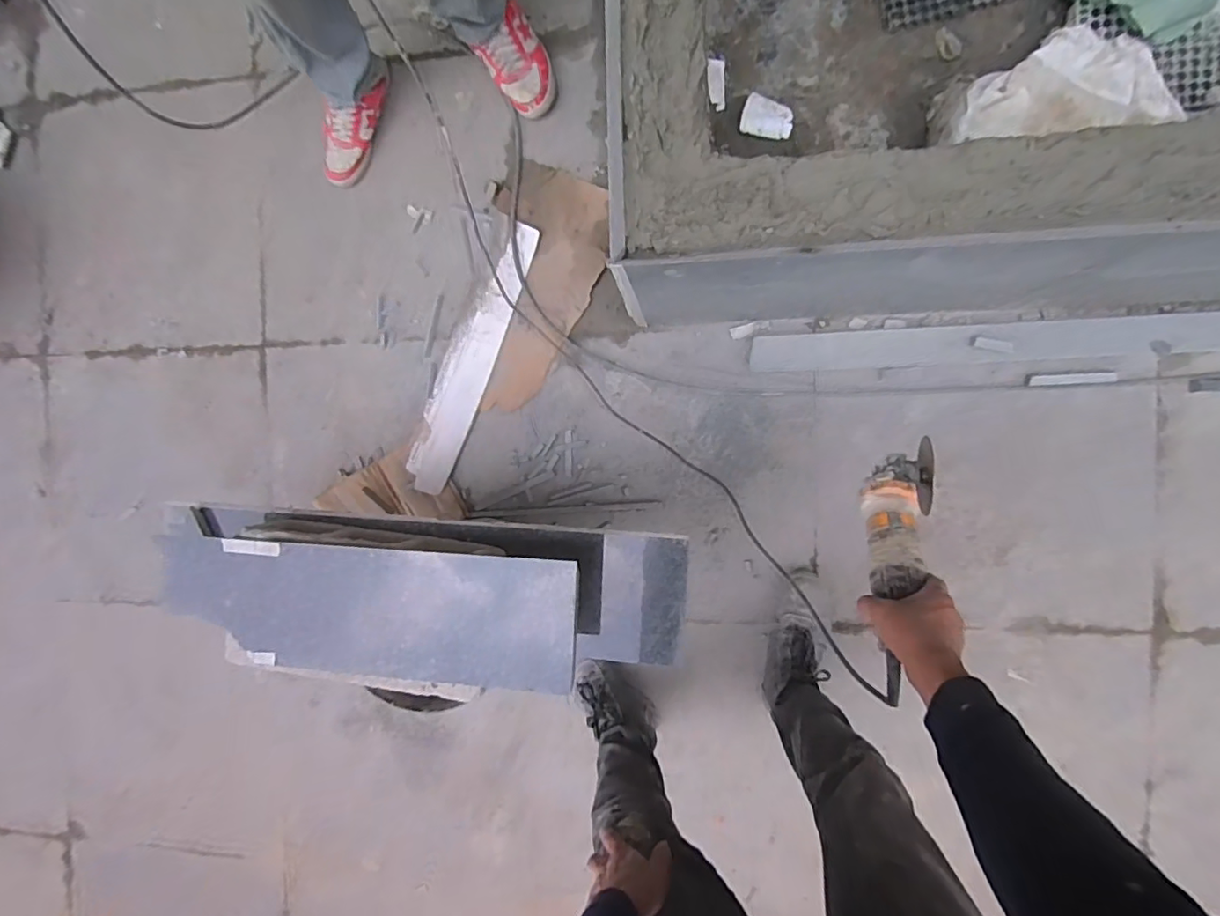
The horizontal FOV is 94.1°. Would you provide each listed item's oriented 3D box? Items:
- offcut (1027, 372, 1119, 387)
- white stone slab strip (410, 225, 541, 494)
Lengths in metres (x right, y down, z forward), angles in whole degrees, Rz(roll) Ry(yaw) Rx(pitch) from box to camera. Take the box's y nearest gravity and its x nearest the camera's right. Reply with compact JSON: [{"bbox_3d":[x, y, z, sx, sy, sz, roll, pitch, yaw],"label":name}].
[{"bbox_3d":[0.860,-0.147,1.052,0.146,0.007,0.020,-3,107,3],"label":"offcut"},{"bbox_3d":[-0.301,-0.213,1.224,0.104,0.022,0.592,25,95,7],"label":"white stone slab strip"}]

